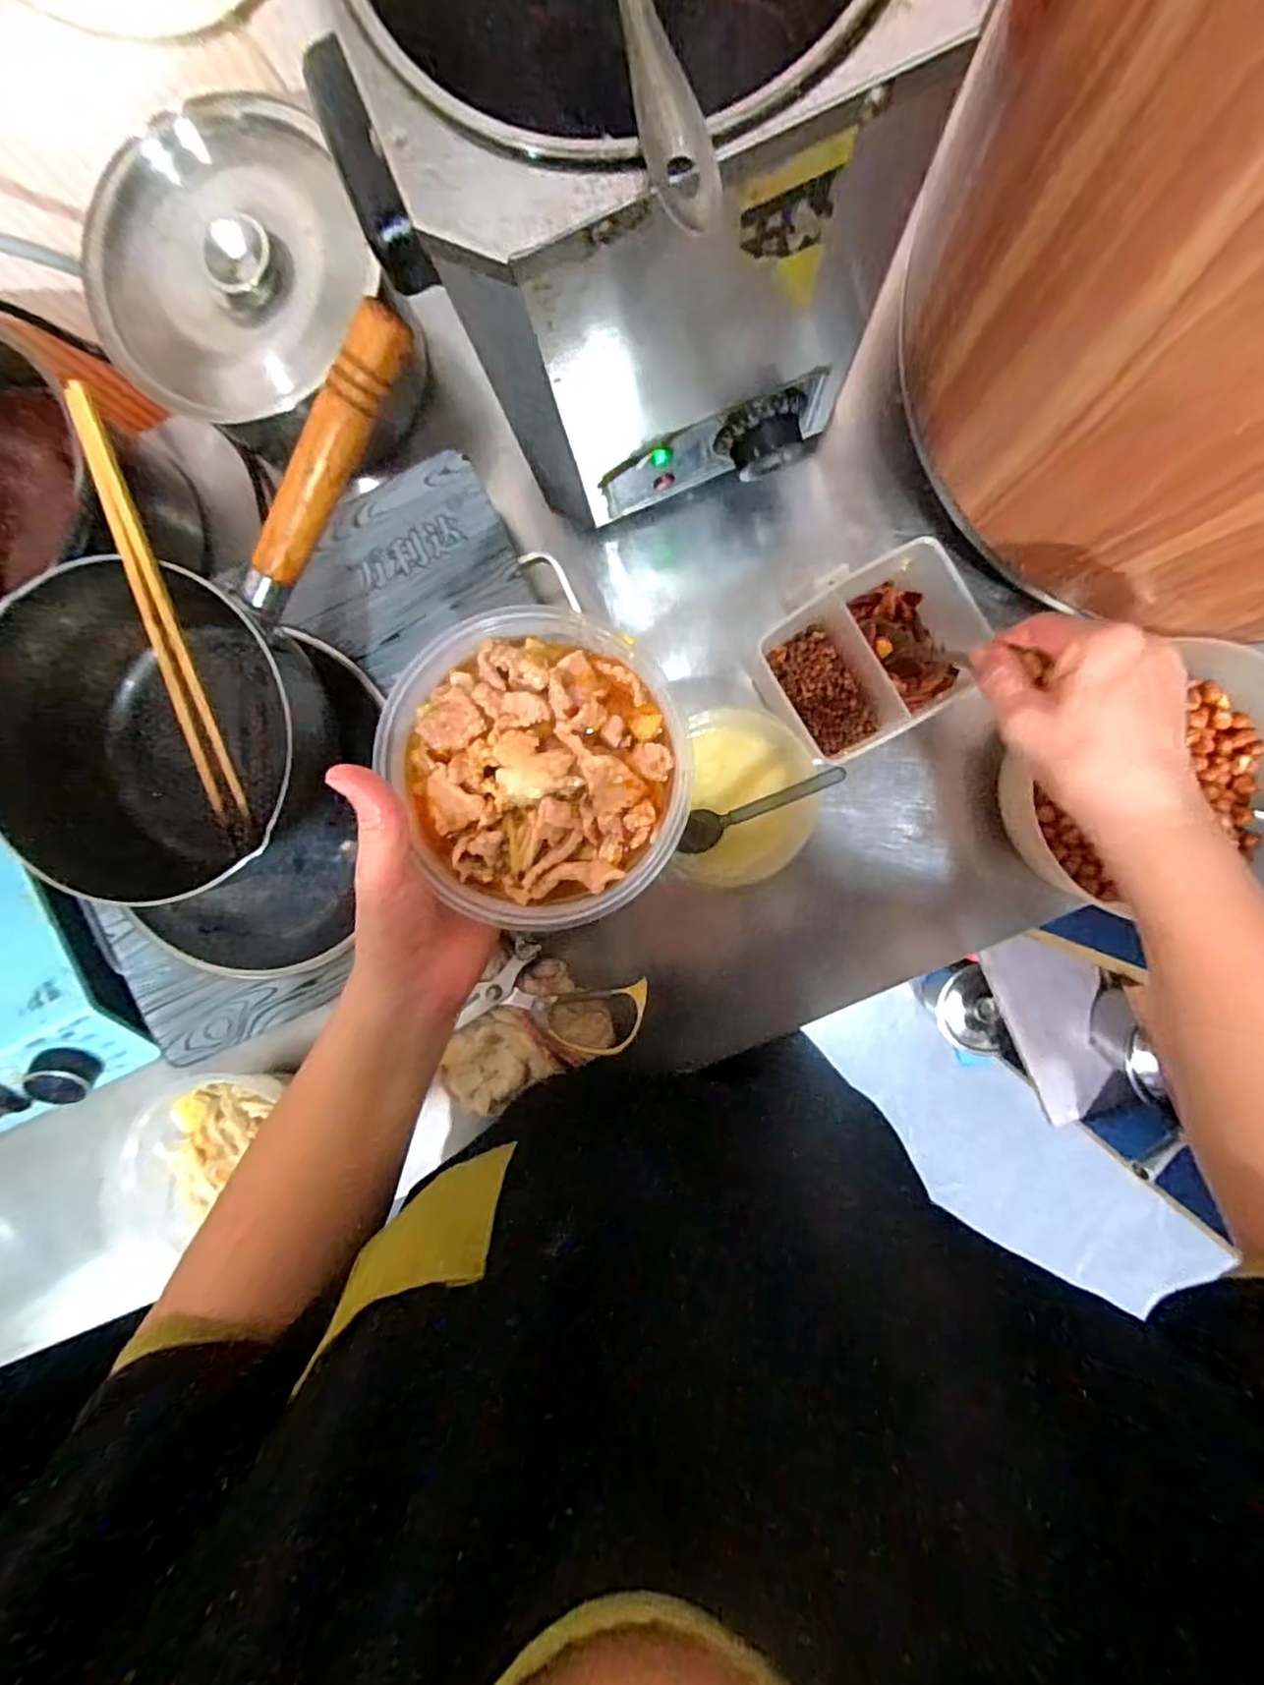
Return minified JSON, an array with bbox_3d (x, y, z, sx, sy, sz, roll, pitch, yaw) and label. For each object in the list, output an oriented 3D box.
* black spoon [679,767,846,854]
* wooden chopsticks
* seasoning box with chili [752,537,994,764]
[{"bbox_3d":[0.082,-0.023,0.433,0.114,0.017,0.025,-23,91,29],"label":"black spoon"},{"bbox_3d":[-0.251,-0.113,0.361,0.016,0.013,0.218,3,121,7],"label":"wooden chopsticks"},{"bbox_3d":[0.146,-0.118,0.432,0.102,0.080,0.097,-32,89,8],"label":"seasoning box with chili"}]

